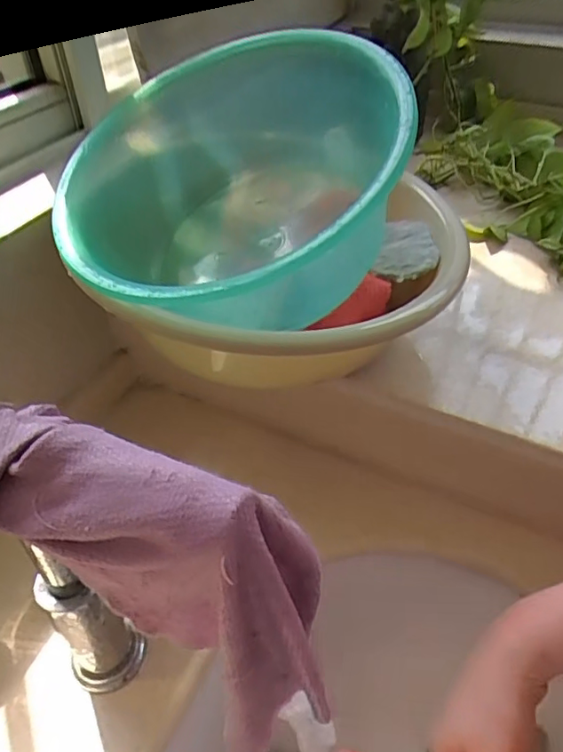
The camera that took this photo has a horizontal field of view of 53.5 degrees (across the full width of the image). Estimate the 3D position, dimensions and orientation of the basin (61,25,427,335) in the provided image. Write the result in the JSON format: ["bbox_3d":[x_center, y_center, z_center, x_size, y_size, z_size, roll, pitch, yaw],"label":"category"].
[{"bbox_3d":[-0.032,-0.142,0.479,0.277,0.165,0.272,-2,61,13],"label":"basin"}]

